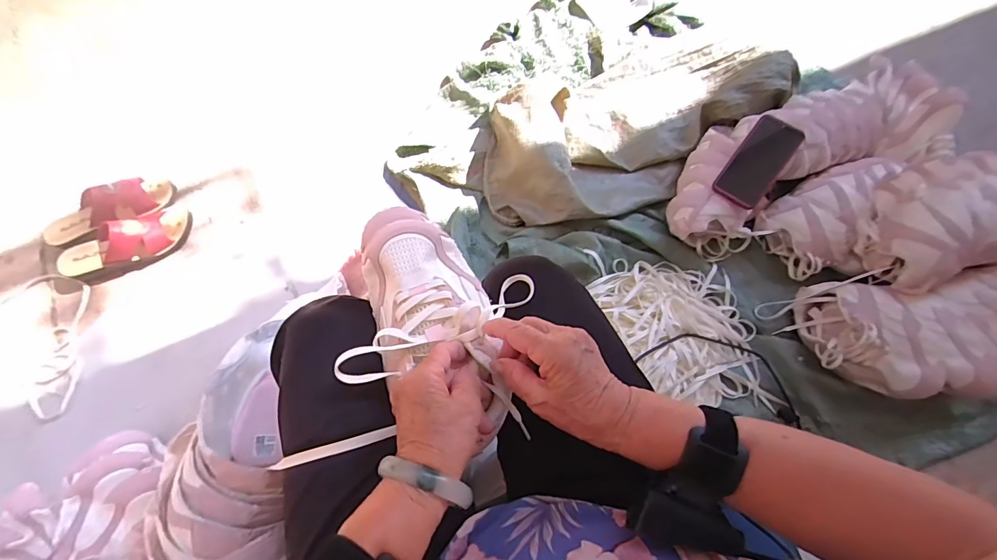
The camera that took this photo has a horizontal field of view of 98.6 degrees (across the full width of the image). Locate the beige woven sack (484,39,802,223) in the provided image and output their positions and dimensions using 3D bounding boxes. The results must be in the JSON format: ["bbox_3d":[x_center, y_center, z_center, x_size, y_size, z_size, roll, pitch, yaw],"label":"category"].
[{"bbox_3d":[0.264,-0.320,0.857,0.612,0.119,0.313,-21,72,-9],"label":"beige woven sack"}]

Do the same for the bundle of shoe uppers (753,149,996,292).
[{"bbox_3d":[0.694,-0.105,0.756,0.372,0.192,0.258,-15,72,-7],"label":"bundle of shoe uppers"}]

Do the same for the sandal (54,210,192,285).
[{"bbox_3d":[-0.695,-0.071,0.789,0.229,0.077,0.088,-28,74,-11],"label":"sandal"}]

